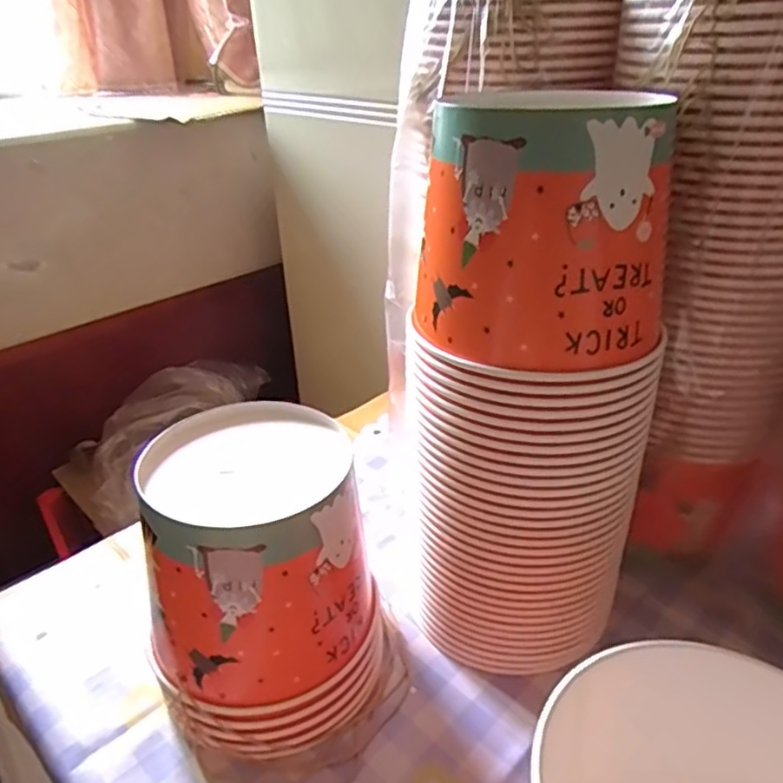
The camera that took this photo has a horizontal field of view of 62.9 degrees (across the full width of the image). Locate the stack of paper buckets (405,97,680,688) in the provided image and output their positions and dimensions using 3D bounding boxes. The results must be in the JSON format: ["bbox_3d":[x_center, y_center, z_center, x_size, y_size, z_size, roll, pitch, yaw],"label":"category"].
[{"bbox_3d":[0.089,0.006,0.427,0.157,0.372,0.130,11,32,22],"label":"stack of paper buckets"}]

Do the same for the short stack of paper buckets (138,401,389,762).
[{"bbox_3d":[-0.079,0.124,0.428,0.144,0.176,0.141,-7,31,-10],"label":"short stack of paper buckets"}]

